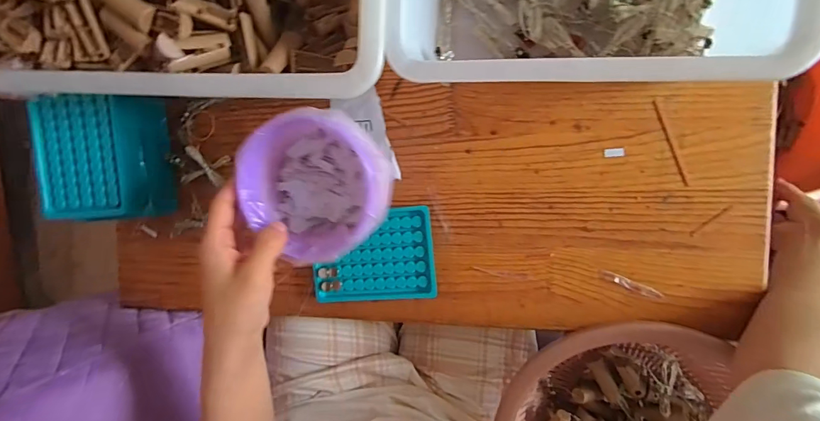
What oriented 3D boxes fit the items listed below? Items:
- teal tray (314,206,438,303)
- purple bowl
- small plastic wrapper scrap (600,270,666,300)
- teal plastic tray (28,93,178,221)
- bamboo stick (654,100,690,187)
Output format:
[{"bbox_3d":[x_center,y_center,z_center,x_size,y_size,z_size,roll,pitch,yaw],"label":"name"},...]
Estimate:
[{"bbox_3d":[-0.039,0.050,0.431,0.129,0.011,0.096,-6,93,9],"label":"teal tray"},{"bbox_3d":[-0.071,-0.020,0.320,0.111,0.060,0.108,1,94,8],"label":"purple bowl"},{"bbox_3d":[0.215,0.073,0.389,0.059,0.004,0.010,22,97,6],"label":"small plastic wrapper scrap"},{"bbox_3d":[-0.324,-0.056,0.435,0.097,0.076,0.129,1,94,8],"label":"teal plastic tray"},{"bbox_3d":[0.243,-0.062,0.375,0.004,0.004,0.084,-21,91,9],"label":"bamboo stick"}]

